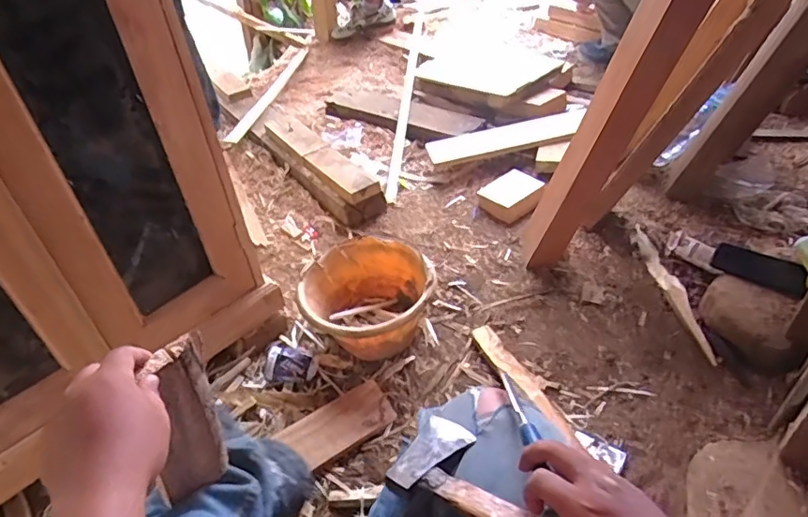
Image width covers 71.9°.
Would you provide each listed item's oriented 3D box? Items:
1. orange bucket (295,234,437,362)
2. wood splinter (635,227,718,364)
[{"bbox_3d":[-0.071,0.085,1.095,0.236,0.162,0.233,-3,43,3],"label":"orange bucket"},{"bbox_3d":[0.532,0.059,1.108,0.039,0.019,0.349,-7,43,-1],"label":"wood splinter"}]

